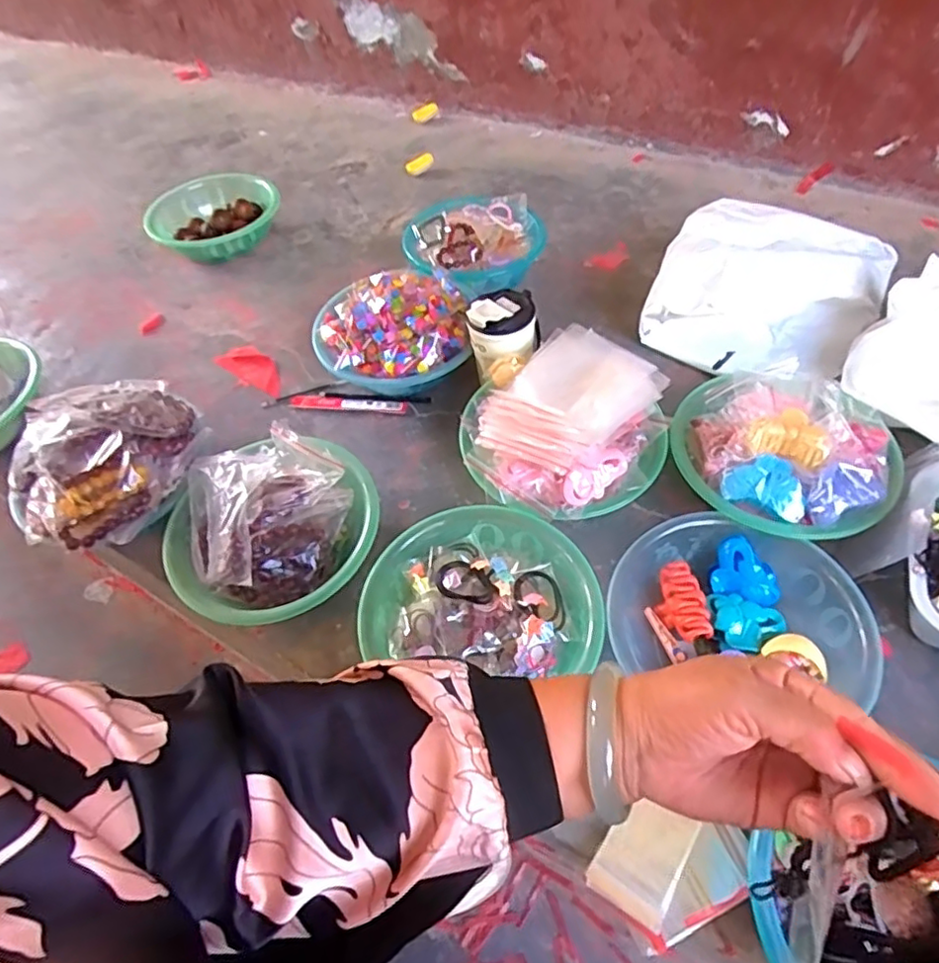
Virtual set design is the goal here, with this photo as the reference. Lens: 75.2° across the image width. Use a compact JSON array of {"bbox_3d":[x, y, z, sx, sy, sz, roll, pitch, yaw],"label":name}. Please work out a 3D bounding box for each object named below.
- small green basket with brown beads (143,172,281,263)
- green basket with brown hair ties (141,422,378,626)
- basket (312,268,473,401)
[{"bbox_3d":[-0.470,-0.483,1.140,0.239,0.075,0.243,-17,53,-7],"label":"small green basket with brown beads"},{"bbox_3d":[-0.224,0.060,0.703,0.234,0.094,0.228,-22,54,-11],"label":"green basket with brown hair ties"},{"bbox_3d":[-0.109,-0.201,0.866,0.212,0.115,0.185,-7,53,0],"label":"basket"}]

